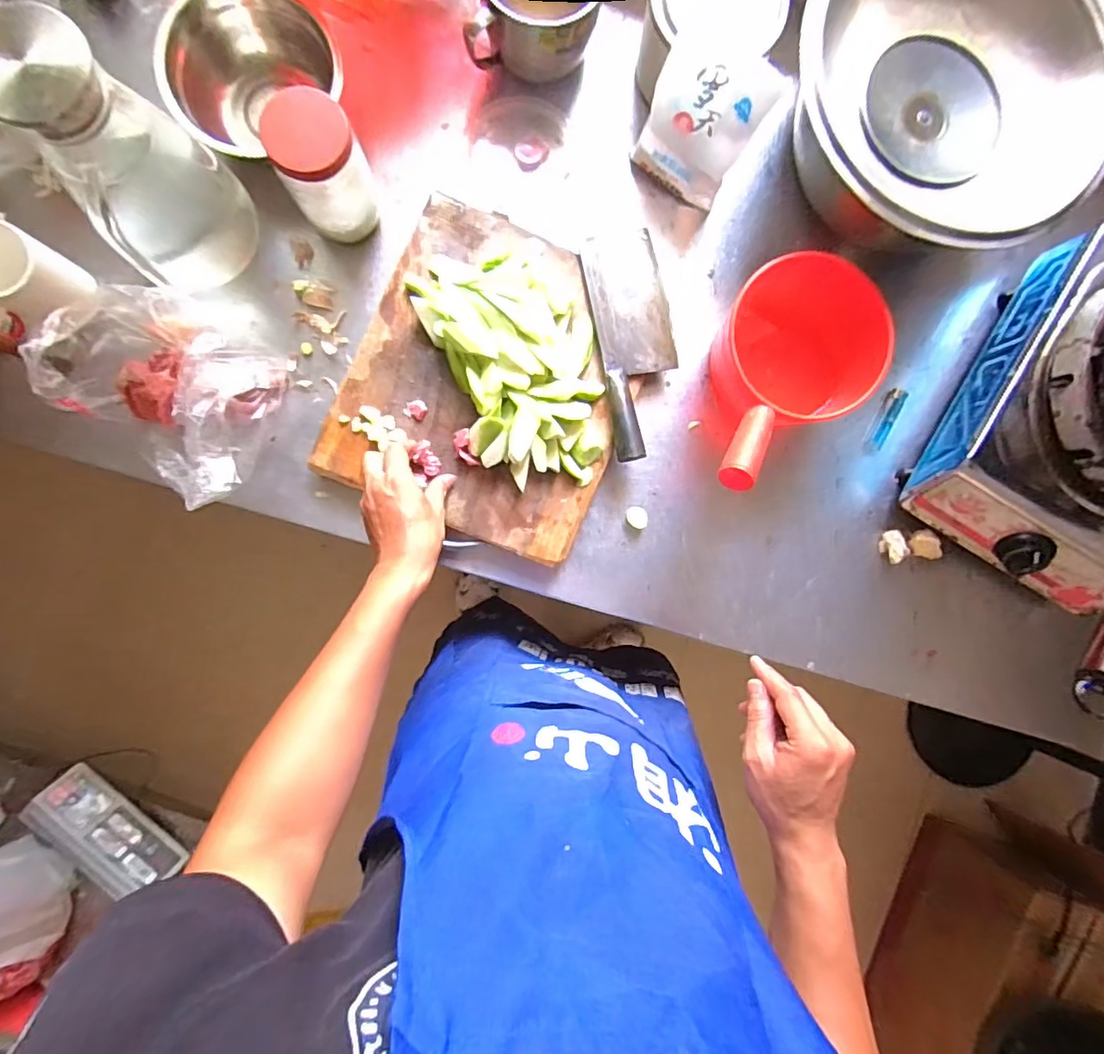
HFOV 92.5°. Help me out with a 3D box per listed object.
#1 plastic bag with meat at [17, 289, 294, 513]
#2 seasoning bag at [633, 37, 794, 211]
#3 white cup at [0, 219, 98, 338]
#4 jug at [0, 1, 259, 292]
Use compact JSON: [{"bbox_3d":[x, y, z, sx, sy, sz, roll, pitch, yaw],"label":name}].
[{"bbox_3d":[-0.396,-0.148,0.554,0.180,0.129,0.194,36,87,-4],"label":"plastic bag with meat"},{"bbox_3d":[0.165,-0.449,0.591,0.117,0.150,0.040,31,67,-4],"label":"seasoning bag"},{"bbox_3d":[-0.548,-0.260,0.547,0.076,0.070,0.081,0,90,-4],"label":"white cup"},{"bbox_3d":[-0.382,-0.333,0.495,0.122,0.225,0.126,0,90,-4],"label":"jug"}]

